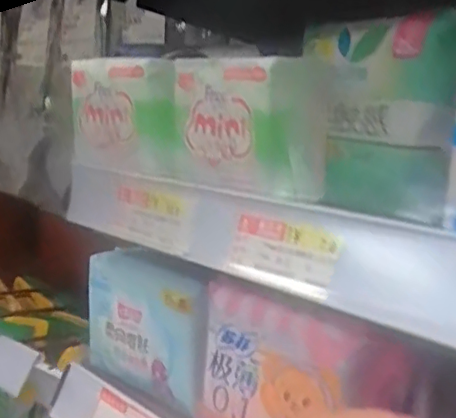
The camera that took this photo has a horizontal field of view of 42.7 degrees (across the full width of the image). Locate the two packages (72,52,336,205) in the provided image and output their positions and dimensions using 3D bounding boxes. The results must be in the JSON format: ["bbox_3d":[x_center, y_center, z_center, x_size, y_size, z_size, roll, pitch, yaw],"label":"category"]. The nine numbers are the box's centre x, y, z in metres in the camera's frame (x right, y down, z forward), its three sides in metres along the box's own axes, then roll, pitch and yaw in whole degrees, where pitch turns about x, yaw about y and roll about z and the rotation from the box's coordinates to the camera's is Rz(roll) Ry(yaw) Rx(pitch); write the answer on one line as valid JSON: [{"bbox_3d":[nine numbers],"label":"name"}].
[{"bbox_3d":[-0.029,-0.053,0.345,0.050,0.065,0.185,-3,12,-42],"label":"two packages"}]

